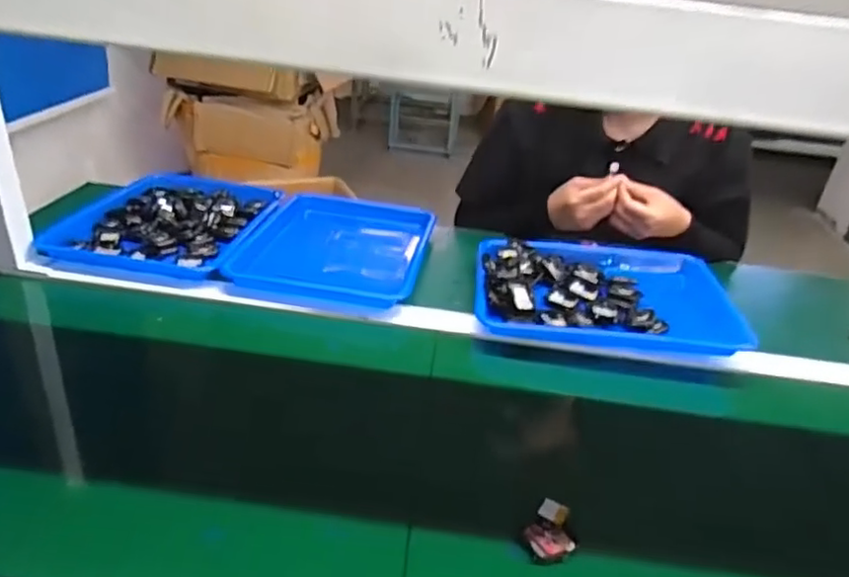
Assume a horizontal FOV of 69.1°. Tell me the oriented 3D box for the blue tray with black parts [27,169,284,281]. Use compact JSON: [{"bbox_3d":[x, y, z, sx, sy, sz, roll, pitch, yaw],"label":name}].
[{"bbox_3d":[-0.365,-0.113,0.928,0.257,0.029,0.319,7,30,2],"label":"blue tray with black parts"}]

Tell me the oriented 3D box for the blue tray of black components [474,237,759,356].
[{"bbox_3d":[0.244,0.002,0.857,0.344,0.042,0.243,8,30,4],"label":"blue tray of black components"}]

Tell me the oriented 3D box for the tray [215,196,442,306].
[{"bbox_3d":[-0.124,-0.070,0.935,0.249,0.035,0.321,8,30,3],"label":"tray"}]

